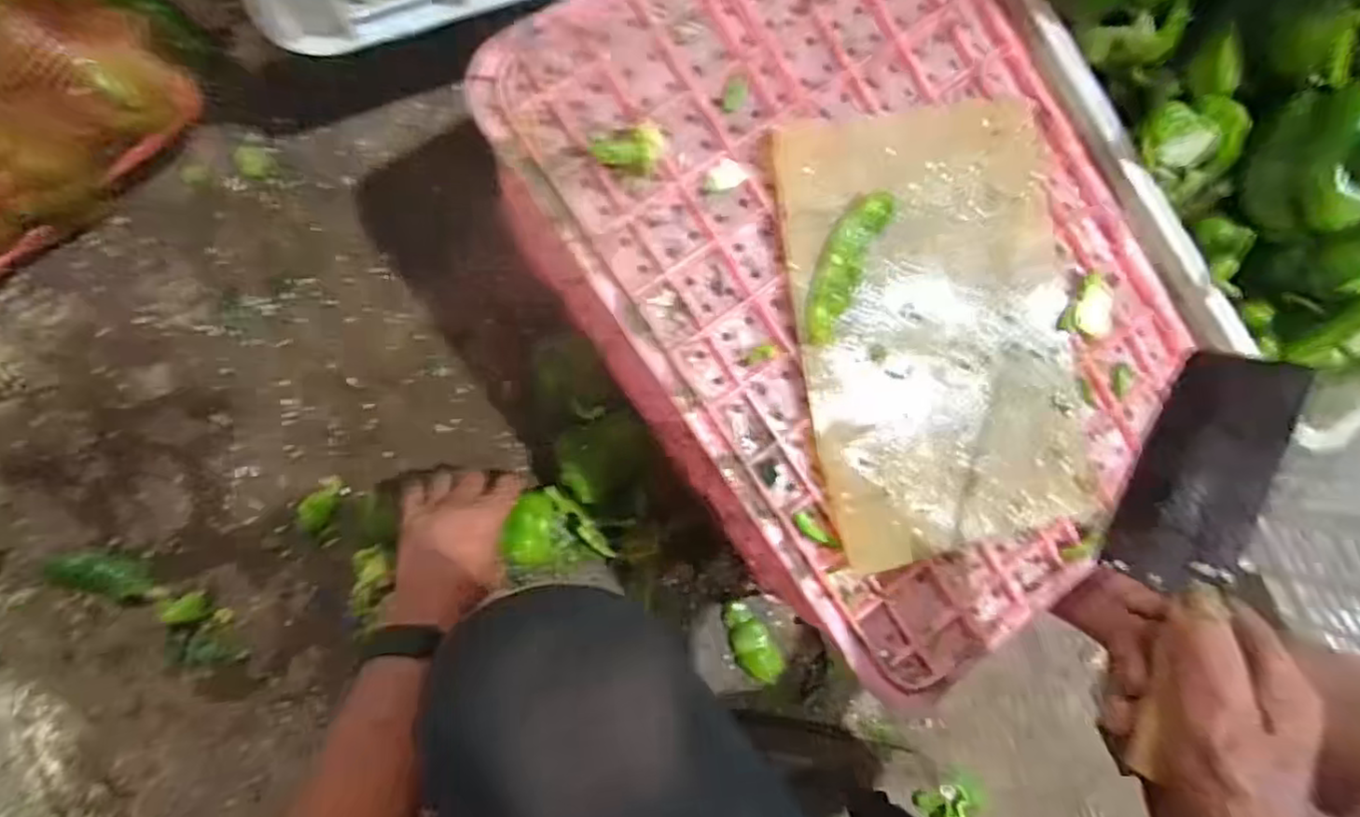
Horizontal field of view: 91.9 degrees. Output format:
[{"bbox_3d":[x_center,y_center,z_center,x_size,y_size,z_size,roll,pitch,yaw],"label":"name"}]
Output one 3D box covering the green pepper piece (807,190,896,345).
[{"bbox_3d":[0.106,-0.093,0.427,0.031,0.007,0.103,25,88,-8],"label":"green pepper piece"}]

